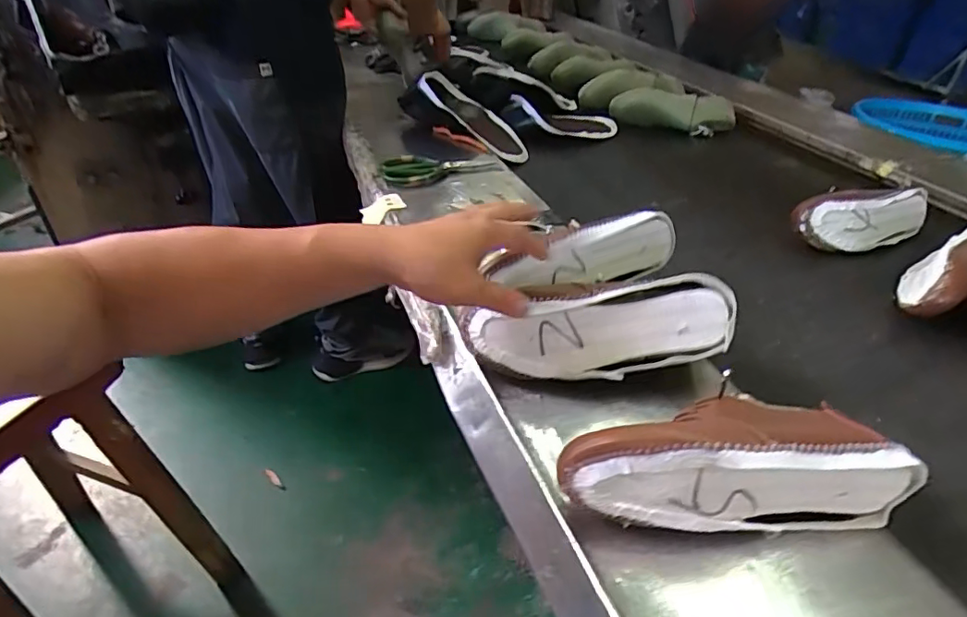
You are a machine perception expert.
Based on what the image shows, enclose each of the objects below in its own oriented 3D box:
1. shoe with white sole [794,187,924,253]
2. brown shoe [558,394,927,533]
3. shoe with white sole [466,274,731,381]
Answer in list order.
[{"bbox_3d":[0.560,-0.135,0.839,0.235,0.089,0.070,-9,12,-12],"label":"shoe with white sole"},{"bbox_3d":[0.179,0.110,0.414,0.244,0.093,0.090,-1,36,-6],"label":"brown shoe"},{"bbox_3d":[0.106,0.016,0.540,0.242,0.087,0.066,-7,7,8],"label":"shoe with white sole"}]

